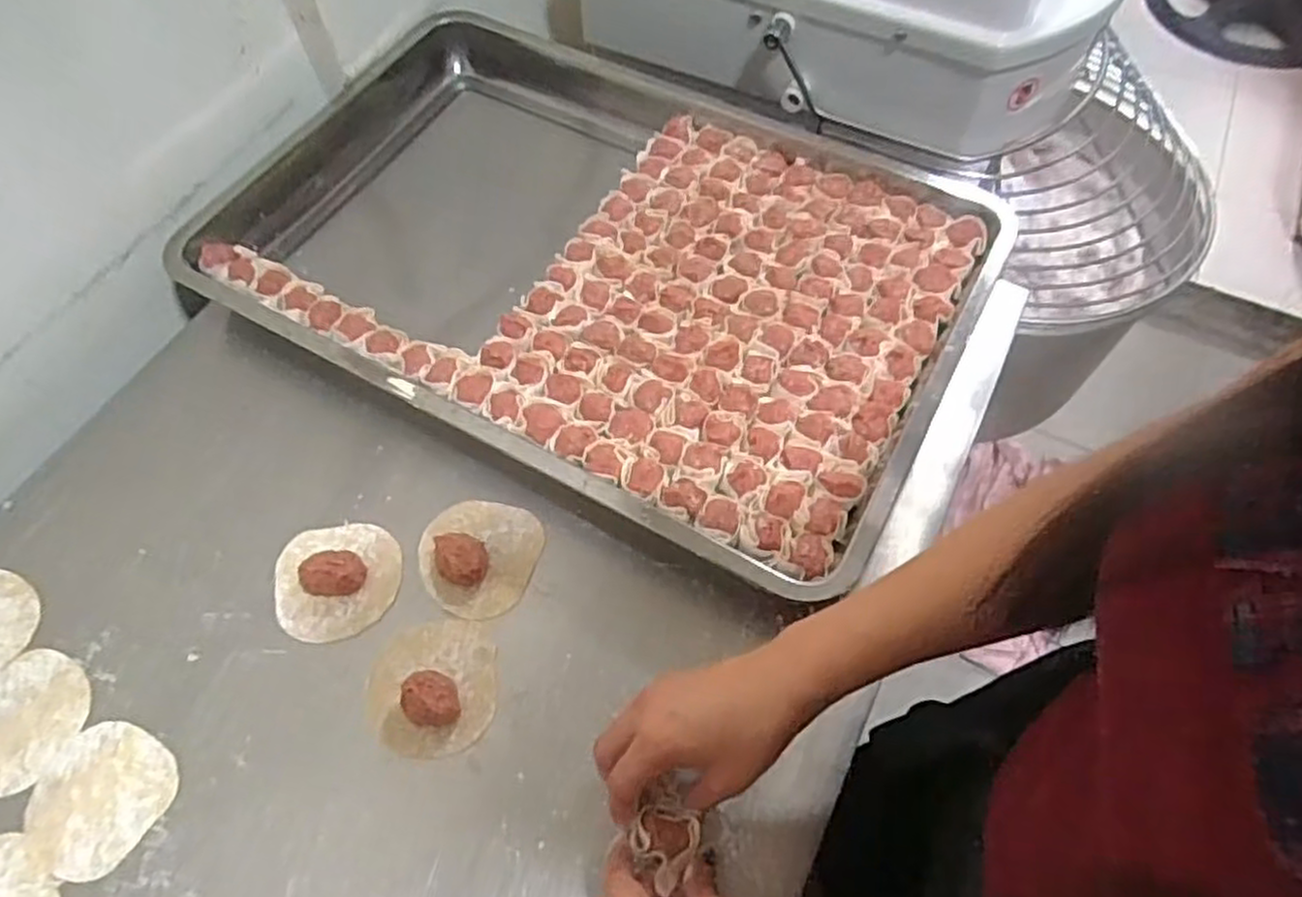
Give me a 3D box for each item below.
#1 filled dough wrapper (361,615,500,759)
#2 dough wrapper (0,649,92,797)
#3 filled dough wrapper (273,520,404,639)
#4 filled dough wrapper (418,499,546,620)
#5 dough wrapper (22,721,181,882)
[{"bbox_3d":[-0.138,0.145,0.478,0.080,0.024,0.081,0,59,0],"label":"filled dough wrapper"},{"bbox_3d":[-0.398,0.170,0.485,0.077,0.004,0.081,0,59,0],"label":"dough wrapper"},{"bbox_3d":[-0.215,0.085,0.520,0.084,0.022,0.081,0,59,0],"label":"filled dough wrapper"},{"bbox_3d":[-0.119,0.070,0.524,0.080,0.020,0.081,0,59,0],"label":"filled dough wrapper"},{"bbox_3d":[-0.331,0.208,0.461,0.078,0.004,0.080,0,59,0],"label":"dough wrapper"}]

